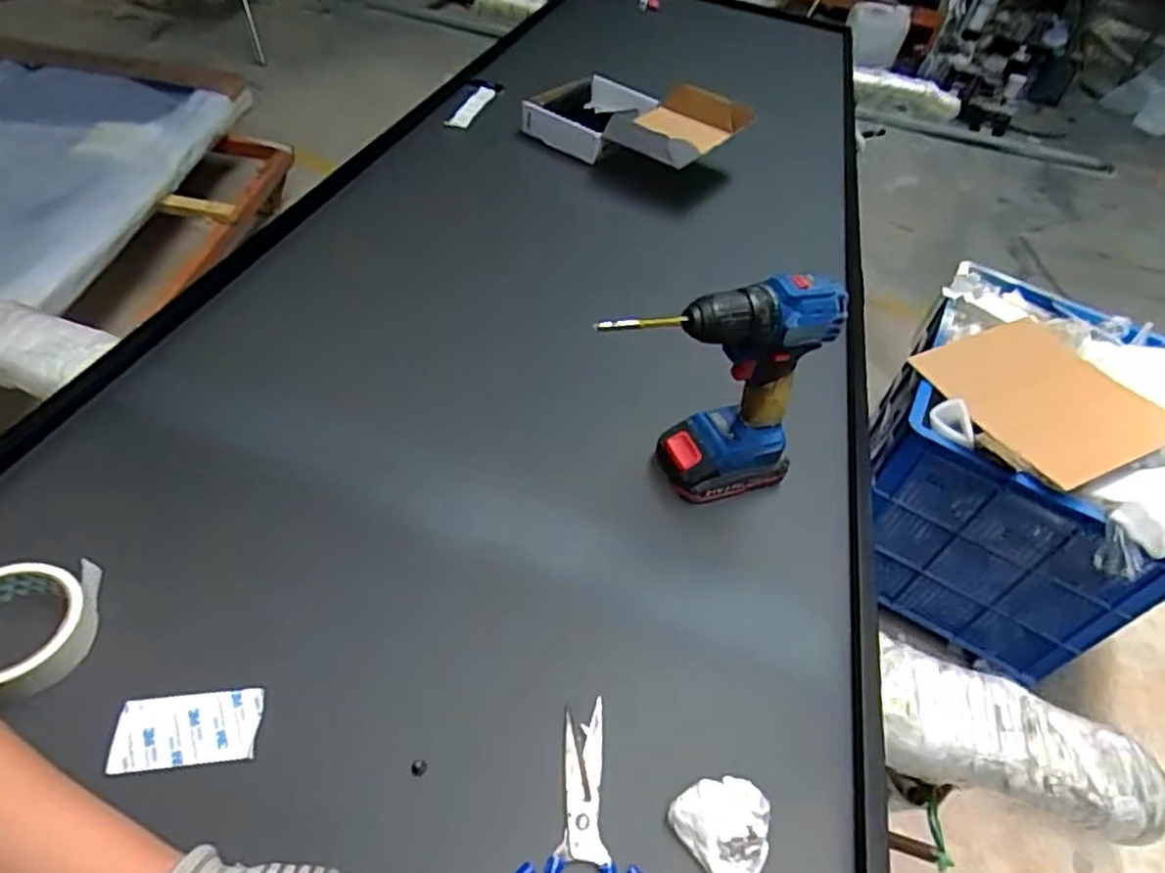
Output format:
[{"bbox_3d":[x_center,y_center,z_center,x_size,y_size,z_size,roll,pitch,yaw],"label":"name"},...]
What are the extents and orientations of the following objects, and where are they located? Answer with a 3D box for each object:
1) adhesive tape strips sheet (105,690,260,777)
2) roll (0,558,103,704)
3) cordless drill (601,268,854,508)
[{"bbox_3d":[-0.268,0.199,0.463,0.088,0.005,0.047,1,52,-14],"label":"adhesive tape strips sheet"},{"bbox_3d":[-0.390,0.129,0.479,0.086,0.048,0.104,33,50,19],"label":"roll"},{"bbox_3d":[0.118,-0.035,0.612,0.202,0.221,0.071,-12,51,-20],"label":"cordless drill"}]

